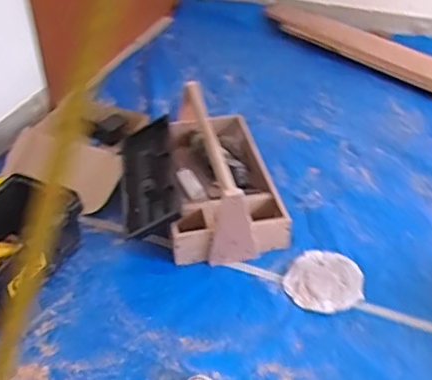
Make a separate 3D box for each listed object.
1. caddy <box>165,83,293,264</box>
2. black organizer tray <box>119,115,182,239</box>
[{"bbox_3d":[0.012,-0.044,1.512,0.262,0.202,0.469,-6,41,-4],"label":"caddy"},{"bbox_3d":[-0.178,-0.038,1.551,0.166,0.048,0.404,-30,42,17],"label":"black organizer tray"}]

